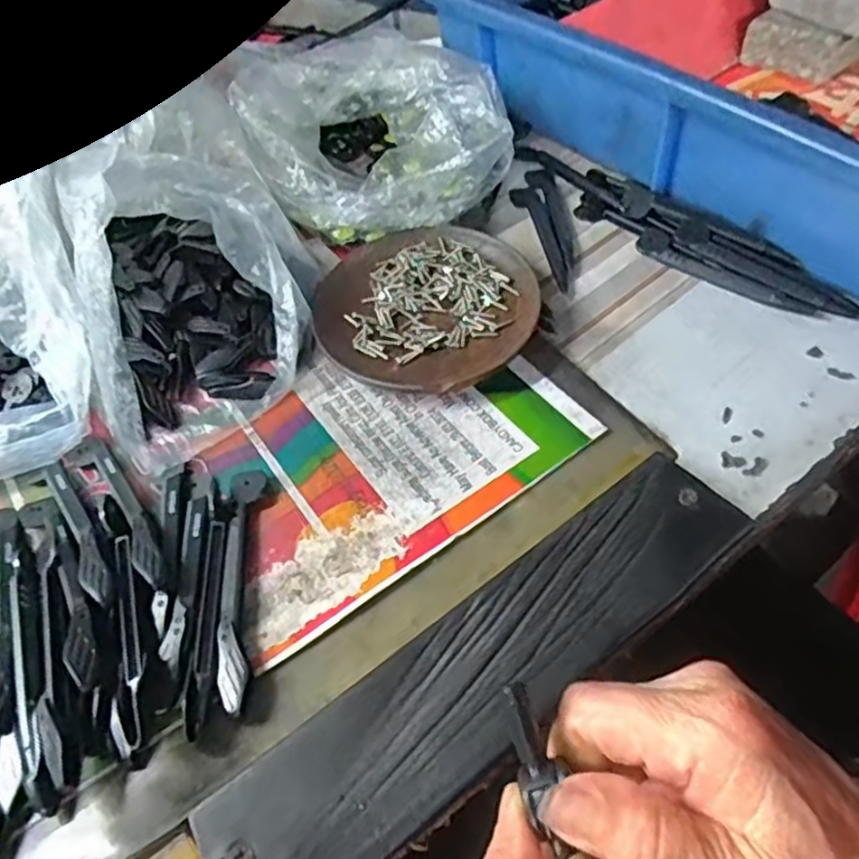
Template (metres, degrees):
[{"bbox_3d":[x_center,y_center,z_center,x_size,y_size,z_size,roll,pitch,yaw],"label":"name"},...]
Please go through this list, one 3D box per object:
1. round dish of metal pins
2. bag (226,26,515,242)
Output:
[{"bbox_3d":[-0.002,-0.065,0.373,0.111,0.014,0.113,-3,53,4],"label":"round dish of metal pins"},{"bbox_3d":[-0.034,-0.187,0.423,0.149,0.064,0.156,-18,54,-7],"label":"bag"}]

